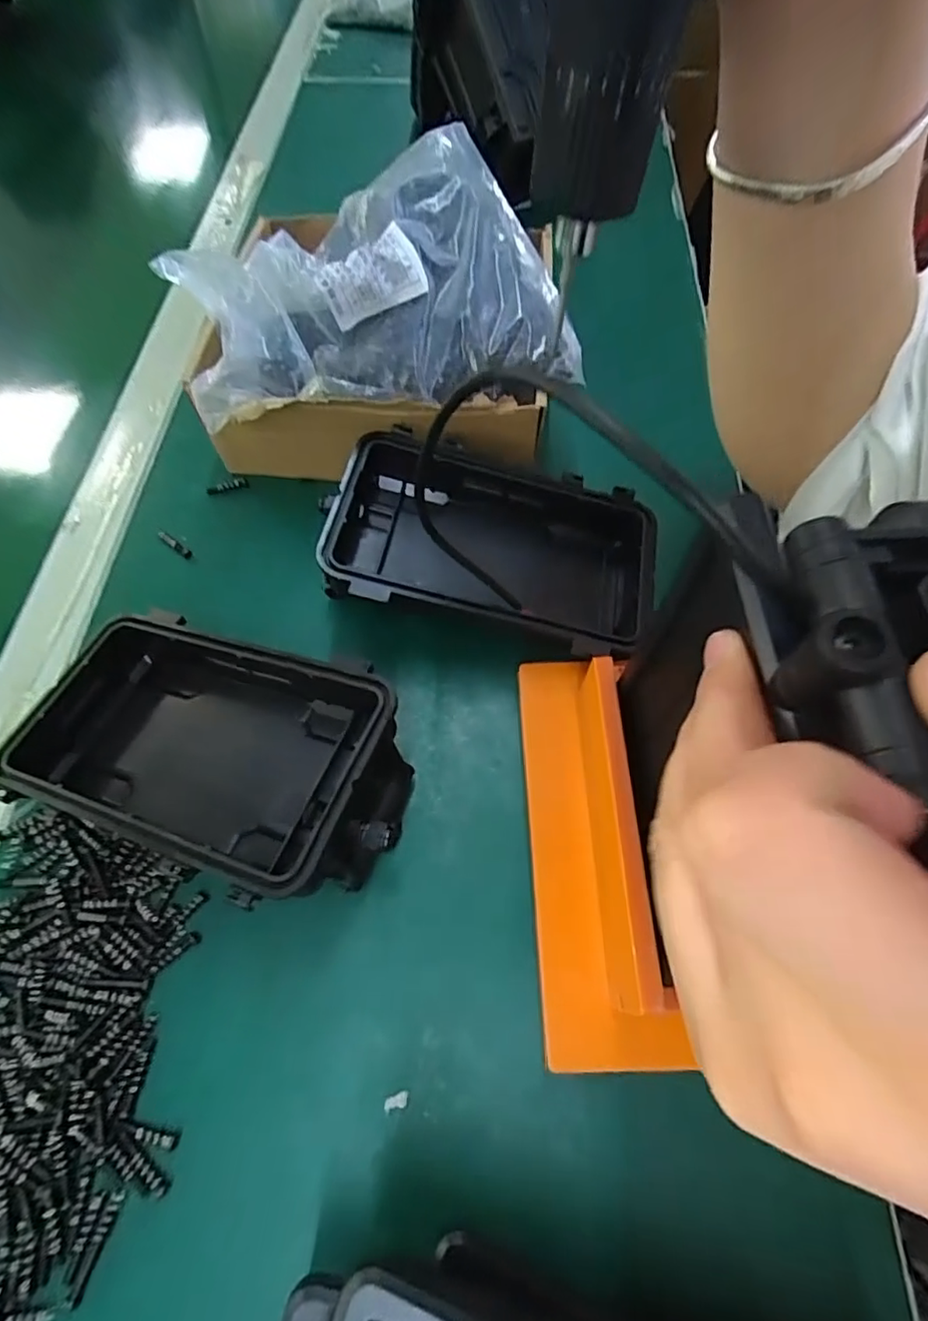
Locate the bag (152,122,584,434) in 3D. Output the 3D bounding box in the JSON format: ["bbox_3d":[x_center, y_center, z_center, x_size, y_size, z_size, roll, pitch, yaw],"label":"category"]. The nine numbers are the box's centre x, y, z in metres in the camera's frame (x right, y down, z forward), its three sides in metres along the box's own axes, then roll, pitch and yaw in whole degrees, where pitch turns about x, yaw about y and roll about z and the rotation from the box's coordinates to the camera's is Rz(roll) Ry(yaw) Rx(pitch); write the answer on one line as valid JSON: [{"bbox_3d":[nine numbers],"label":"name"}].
[{"bbox_3d":[-0.055,-0.219,0.335,0.222,0.064,0.171,-19,65,-8],"label":"bag"}]

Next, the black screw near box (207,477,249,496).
[{"bbox_3d":[-0.155,-0.114,0.383,0.027,0.007,0.006,-19,64,-10],"label":"black screw near box"}]

